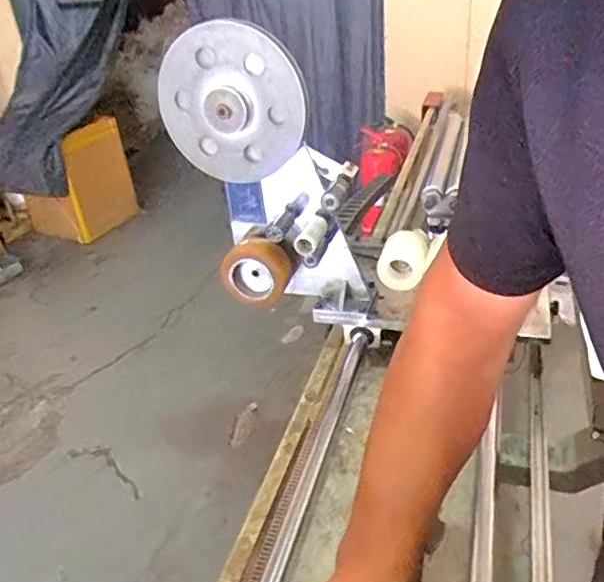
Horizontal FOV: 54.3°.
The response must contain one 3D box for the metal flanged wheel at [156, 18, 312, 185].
[{"bbox_3d":[-0.102,-0.277,0.872,0.210,0.218,0.056,-2,32,7],"label":"metal flanged wheel"}]

